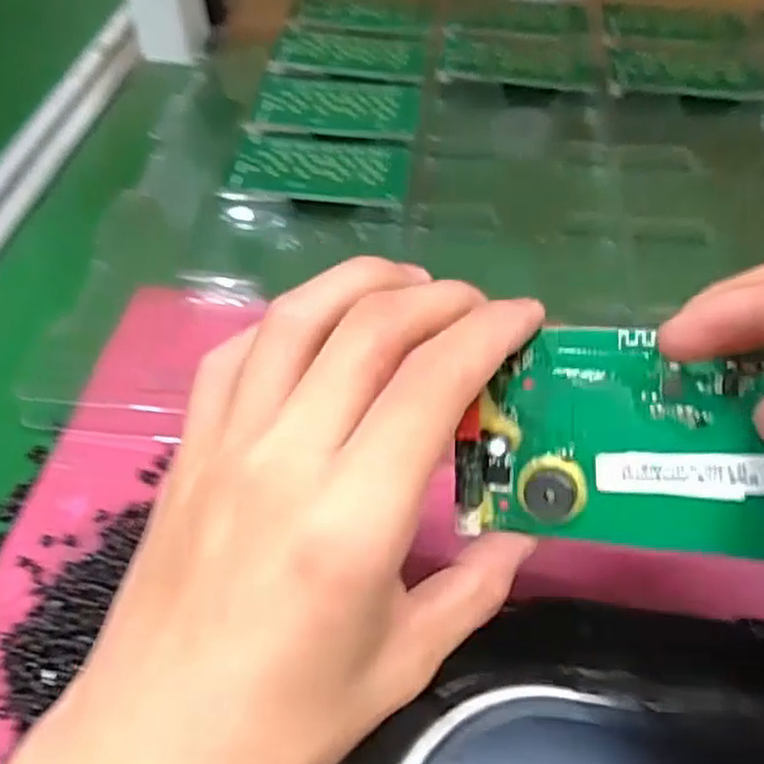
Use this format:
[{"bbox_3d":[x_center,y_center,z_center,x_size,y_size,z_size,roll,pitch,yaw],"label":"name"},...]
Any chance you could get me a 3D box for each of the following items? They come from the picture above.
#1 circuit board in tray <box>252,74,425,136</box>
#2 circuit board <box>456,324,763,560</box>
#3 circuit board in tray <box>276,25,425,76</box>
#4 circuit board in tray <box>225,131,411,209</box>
[{"bbox_3d":[-0.028,-0.185,0.508,0.106,0.005,0.063,6,56,7],"label":"circuit board in tray"},{"bbox_3d":[0.070,0.016,0.200,0.101,0.059,0.009,2,12,20],"label":"circuit board"},{"bbox_3d":[-0.021,-0.238,0.552,0.106,0.007,0.053,7,56,7],"label":"circuit board in tray"},{"bbox_3d":[-0.037,-0.129,0.462,0.104,0.006,0.068,2,55,5],"label":"circuit board in tray"}]

